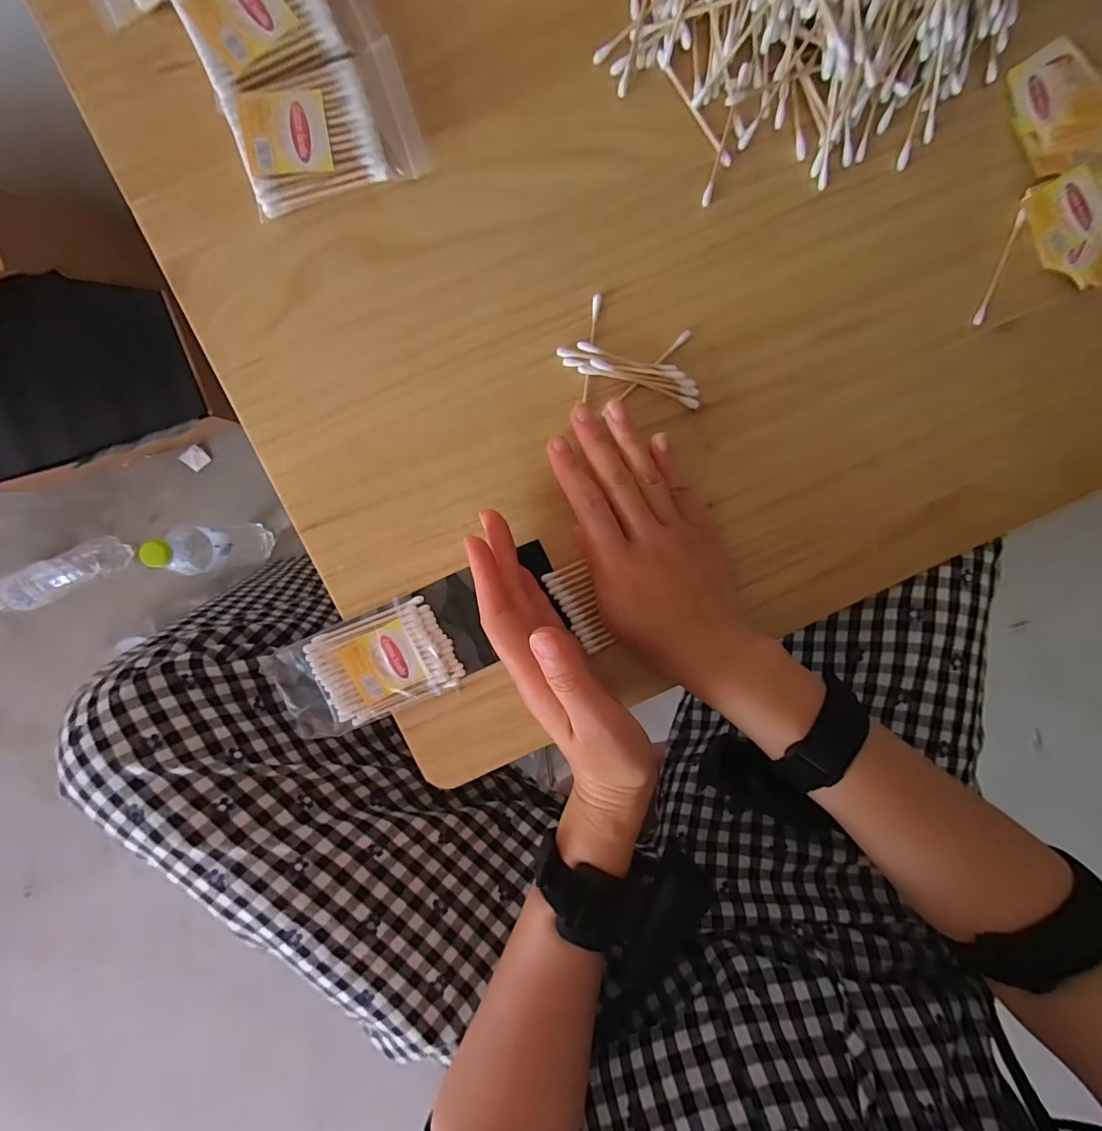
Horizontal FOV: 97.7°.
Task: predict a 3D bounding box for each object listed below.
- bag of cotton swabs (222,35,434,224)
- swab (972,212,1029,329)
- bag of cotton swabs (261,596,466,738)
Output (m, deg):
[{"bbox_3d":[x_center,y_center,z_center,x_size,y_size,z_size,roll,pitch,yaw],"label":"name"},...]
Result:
[{"bbox_3d":[-0.119,-0.234,0.258,0.093,0.015,0.062,-17,98,-2],"label":"bag of cotton swabs"},{"bbox_3d":[0.282,-0.186,0.302,0.006,0.005,0.069,18,95,-6],"label":"swab"},{"bbox_3d":[-0.115,0.064,0.298,0.107,0.012,0.063,-22,98,-1],"label":"bag of cotton swabs"}]

